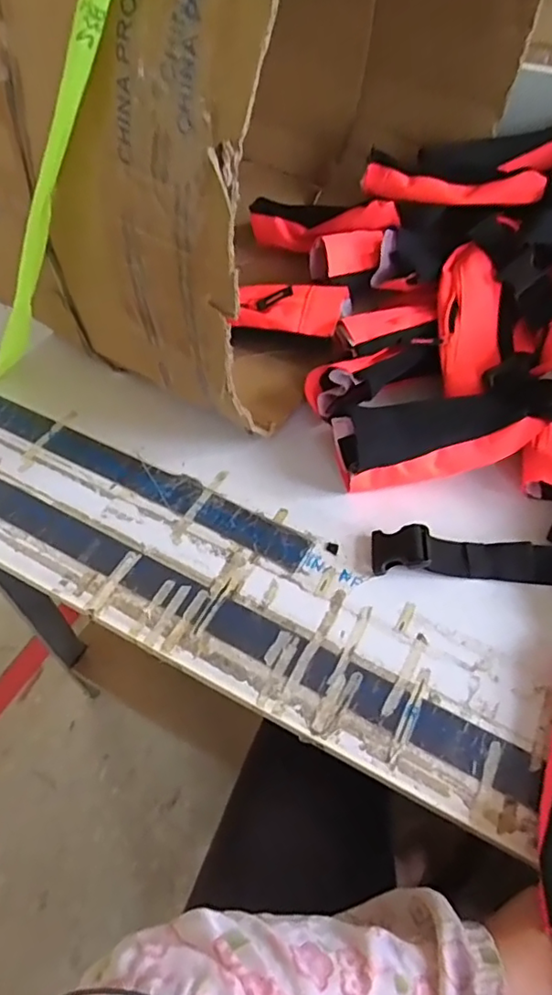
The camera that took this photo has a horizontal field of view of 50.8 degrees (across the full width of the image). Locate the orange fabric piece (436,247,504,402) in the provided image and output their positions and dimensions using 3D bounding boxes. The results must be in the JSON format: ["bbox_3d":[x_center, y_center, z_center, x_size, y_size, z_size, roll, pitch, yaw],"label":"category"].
[{"bbox_3d":[0.223,-0.204,0.666,0.073,0.027,0.183,6,78,2],"label":"orange fabric piece"}]

